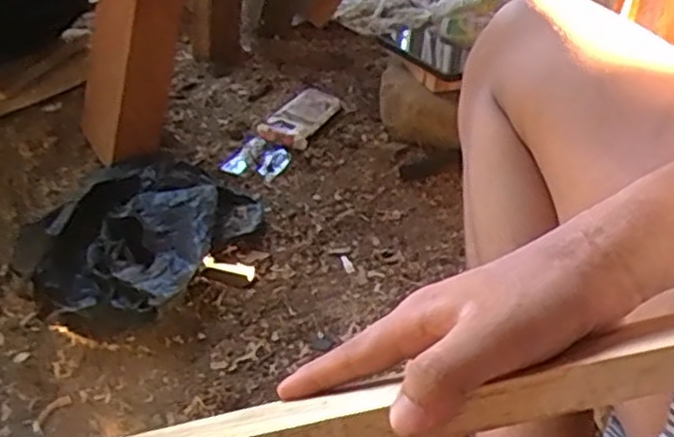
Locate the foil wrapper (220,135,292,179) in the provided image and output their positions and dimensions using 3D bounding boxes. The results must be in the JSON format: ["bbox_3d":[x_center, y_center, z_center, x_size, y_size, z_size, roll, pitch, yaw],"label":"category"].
[{"bbox_3d":[-0.099,-0.078,0.920,0.079,0.009,0.069,20,41,24],"label":"foil wrapper"}]

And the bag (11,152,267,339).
[{"bbox_3d":[-0.225,0.005,0.792,0.223,0.057,0.258,18,41,22],"label":"bag"}]

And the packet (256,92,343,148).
[{"bbox_3d":[-0.052,-0.137,0.975,0.069,0.023,0.117,18,40,22],"label":"packet"}]

